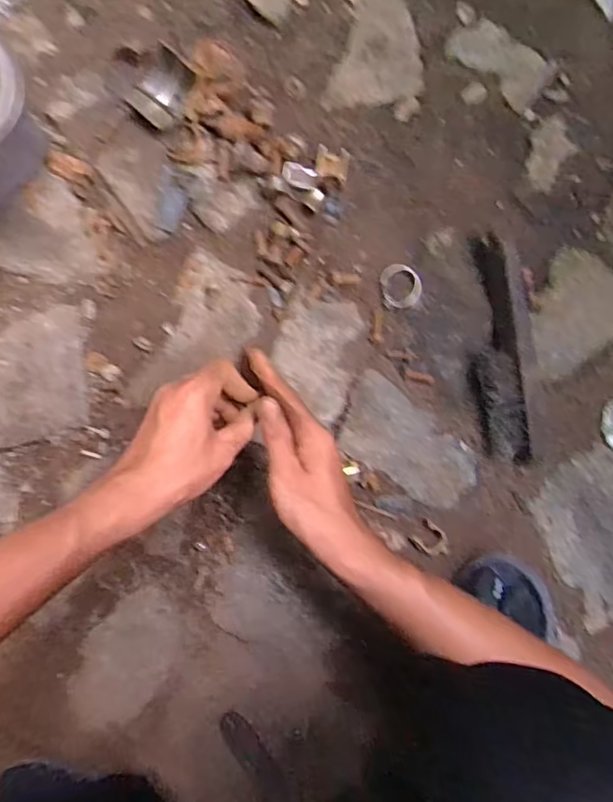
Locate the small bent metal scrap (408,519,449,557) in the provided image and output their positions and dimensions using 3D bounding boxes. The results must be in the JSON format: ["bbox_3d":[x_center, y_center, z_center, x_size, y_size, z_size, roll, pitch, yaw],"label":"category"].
[{"bbox_3d":[0.128,0.144,0.577,0.037,0.008,0.030,39,90,-4],"label":"small bent metal scrap"}]

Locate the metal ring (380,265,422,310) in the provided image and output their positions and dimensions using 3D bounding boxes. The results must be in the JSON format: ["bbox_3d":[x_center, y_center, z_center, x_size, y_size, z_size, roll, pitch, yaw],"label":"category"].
[{"bbox_3d":[0.096,-0.117,0.572,0.038,0.008,0.045,-17,93,-3],"label":"metal ring"}]

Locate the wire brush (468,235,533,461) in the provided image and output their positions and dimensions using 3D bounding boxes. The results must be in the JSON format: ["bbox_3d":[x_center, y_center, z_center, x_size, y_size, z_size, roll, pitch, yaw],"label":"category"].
[{"bbox_3d":[0.192,-0.053,0.562,0.058,0.040,0.233,-9,93,-3],"label":"wire brush"}]

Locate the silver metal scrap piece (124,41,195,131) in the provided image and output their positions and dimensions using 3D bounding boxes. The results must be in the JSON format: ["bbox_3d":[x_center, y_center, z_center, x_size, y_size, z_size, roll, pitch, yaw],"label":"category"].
[{"bbox_3d":[-0.141,-0.303,0.545,0.053,0.030,0.062,42,89,-4],"label":"silver metal scrap piece"}]

